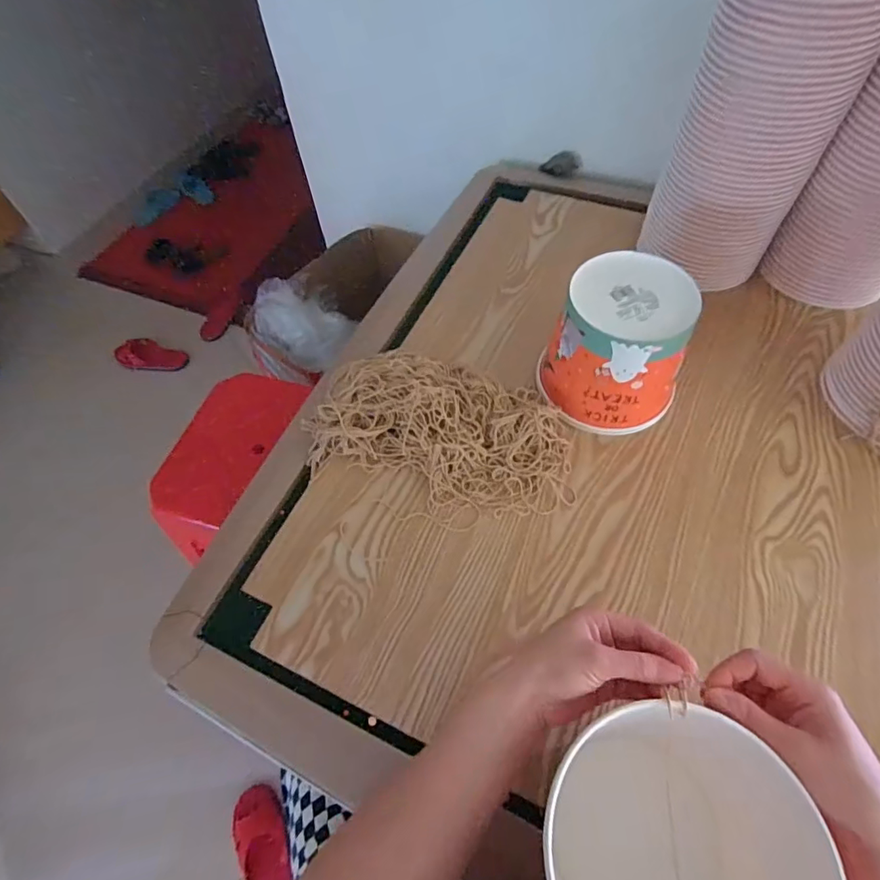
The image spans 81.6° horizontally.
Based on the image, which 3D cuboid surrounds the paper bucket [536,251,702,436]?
[{"bbox_3d":[0.193,-0.097,0.567,0.133,0.143,0.129,-1,58,2],"label":"paper bucket"}]

